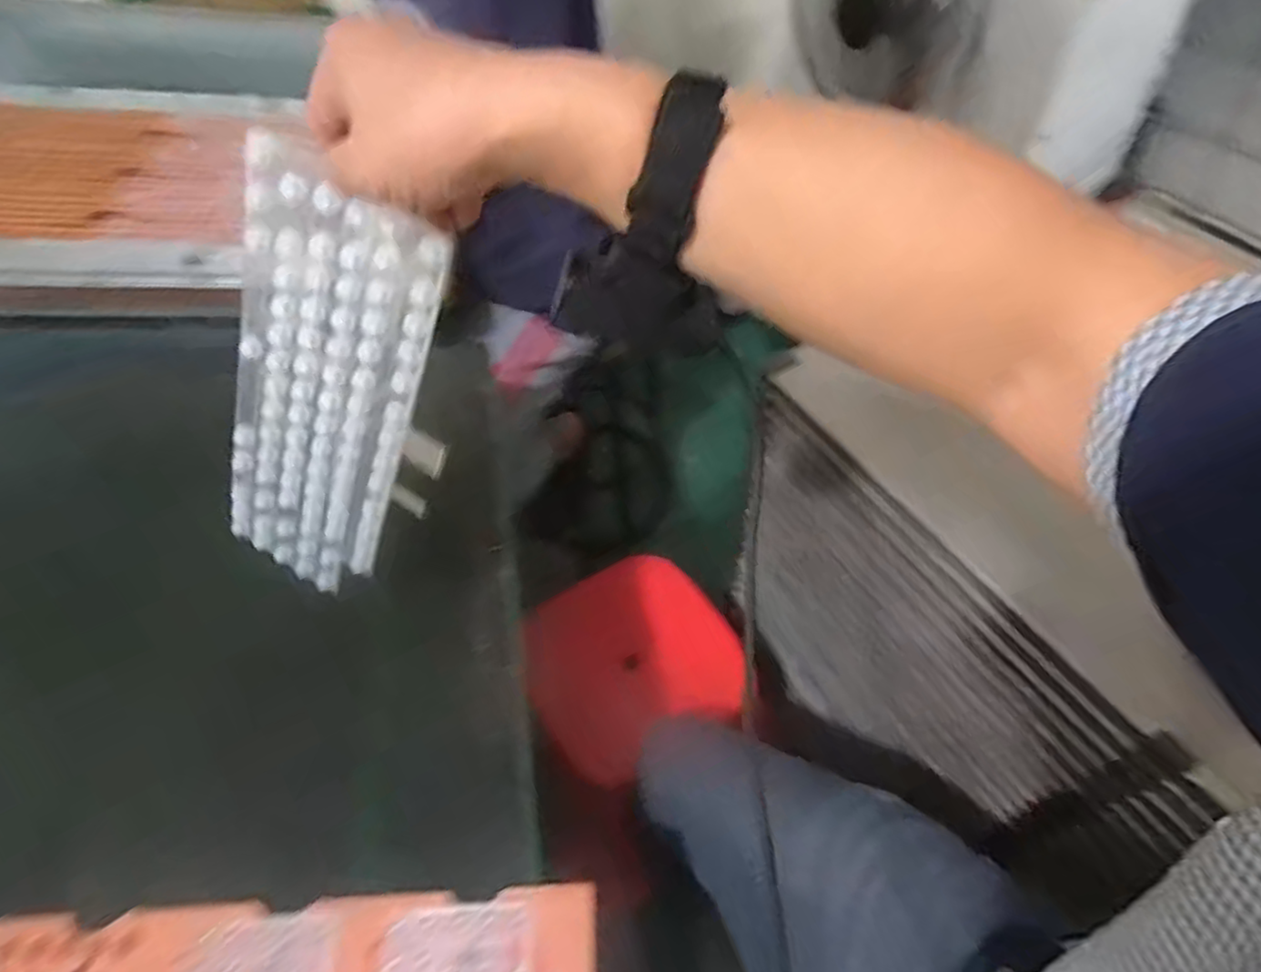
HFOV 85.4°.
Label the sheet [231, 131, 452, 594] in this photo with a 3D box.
[{"bbox_3d":[-0.179,-0.036,0.408,0.130,0.291,0.009,30,38,2],"label":"sheet"}]

